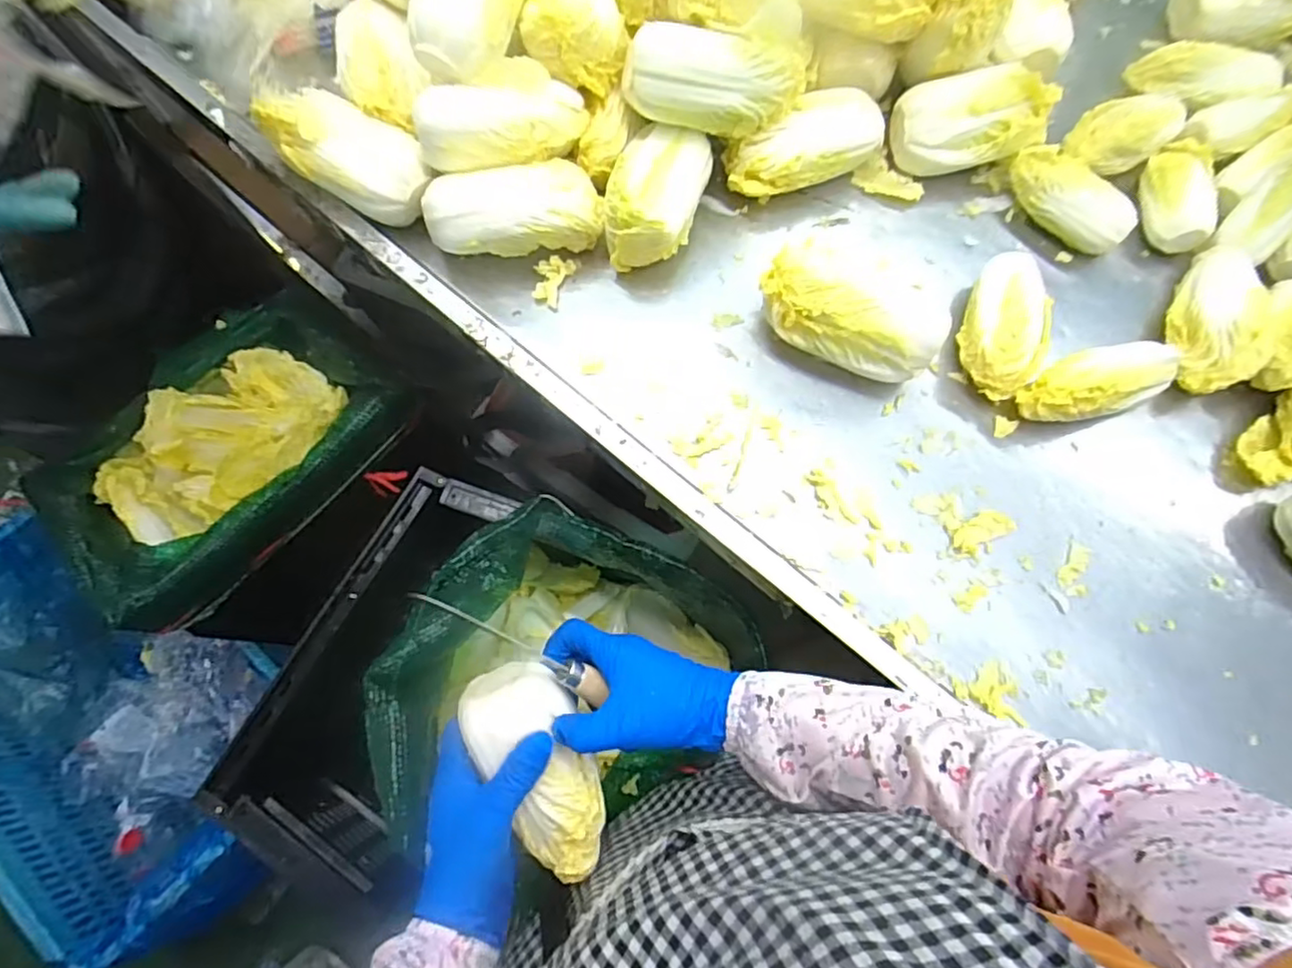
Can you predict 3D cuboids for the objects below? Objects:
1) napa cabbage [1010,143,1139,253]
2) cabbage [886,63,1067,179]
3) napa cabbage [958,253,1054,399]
[{"bbox_3d":[0.374,-0.252,0.571,0.060,0.050,0.112,-30,77,-9],"label":"napa cabbage"},{"bbox_3d":[0.290,-0.322,0.568,0.132,0.069,0.066,-9,75,-4],"label":"cabbage"},{"bbox_3d":[0.295,-0.128,0.530,0.053,0.052,0.118,13,75,2],"label":"napa cabbage"}]

